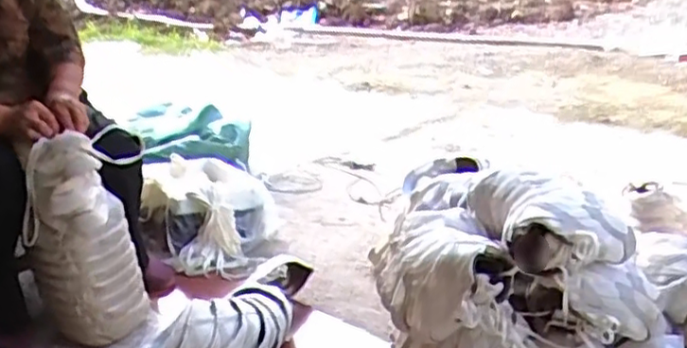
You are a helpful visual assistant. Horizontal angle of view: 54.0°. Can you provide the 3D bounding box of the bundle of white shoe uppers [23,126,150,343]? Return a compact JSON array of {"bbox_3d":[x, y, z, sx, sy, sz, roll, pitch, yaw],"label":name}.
[{"bbox_3d":[-0.523,0.147,1.396,0.217,0.456,0.124,-19,26,-29],"label":"bundle of white shoe uppers"}]

